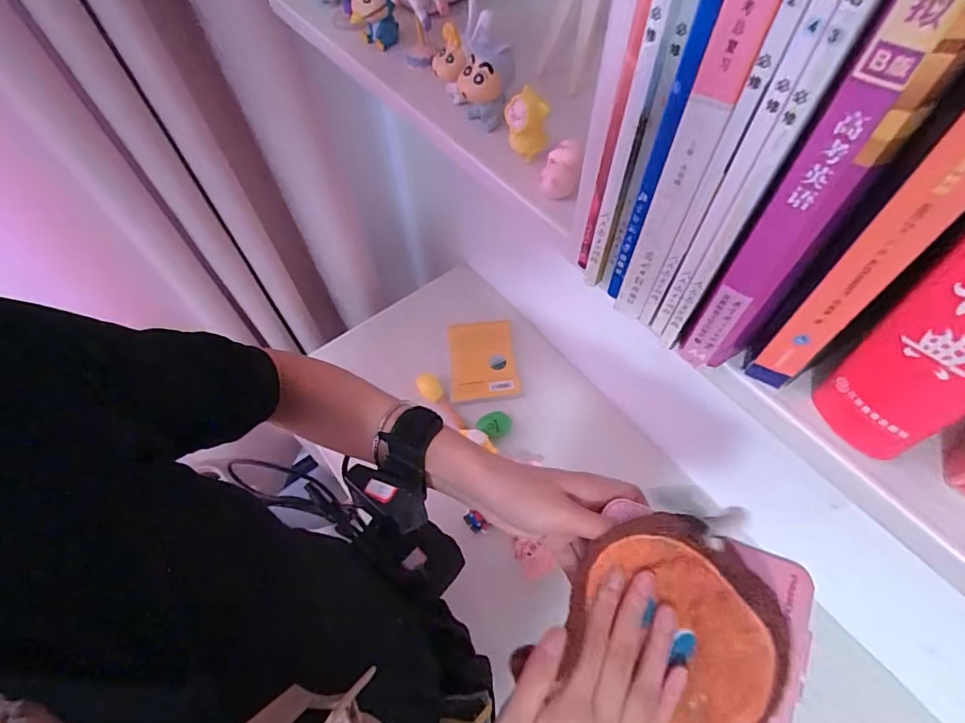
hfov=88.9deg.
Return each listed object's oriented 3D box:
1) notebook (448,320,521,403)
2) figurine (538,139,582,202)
[{"bbox_3d":[-0.002,-0.003,0.819,0.109,0.018,0.139,-7,59,-4],"label":"notebook"},{"bbox_3d":[0.048,-0.116,0.296,0.022,0.024,0.023,12,60,8],"label":"figurine"}]

